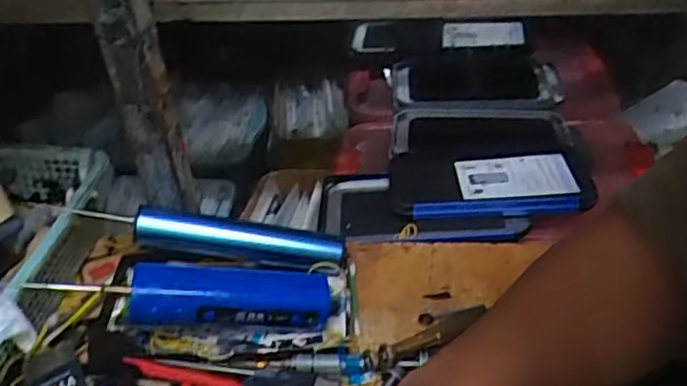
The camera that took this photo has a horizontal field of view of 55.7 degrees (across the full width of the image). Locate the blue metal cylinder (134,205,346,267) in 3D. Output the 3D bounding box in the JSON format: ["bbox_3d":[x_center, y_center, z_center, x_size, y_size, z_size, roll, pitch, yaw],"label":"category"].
[{"bbox_3d":[-0.076,0.033,0.492,0.153,0.027,0.026,9,35,-10],"label":"blue metal cylinder"}]

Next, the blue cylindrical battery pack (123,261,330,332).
[{"bbox_3d":[-0.074,0.070,0.438,0.129,0.035,0.032,5,34,-16],"label":"blue cylindrical battery pack"}]

